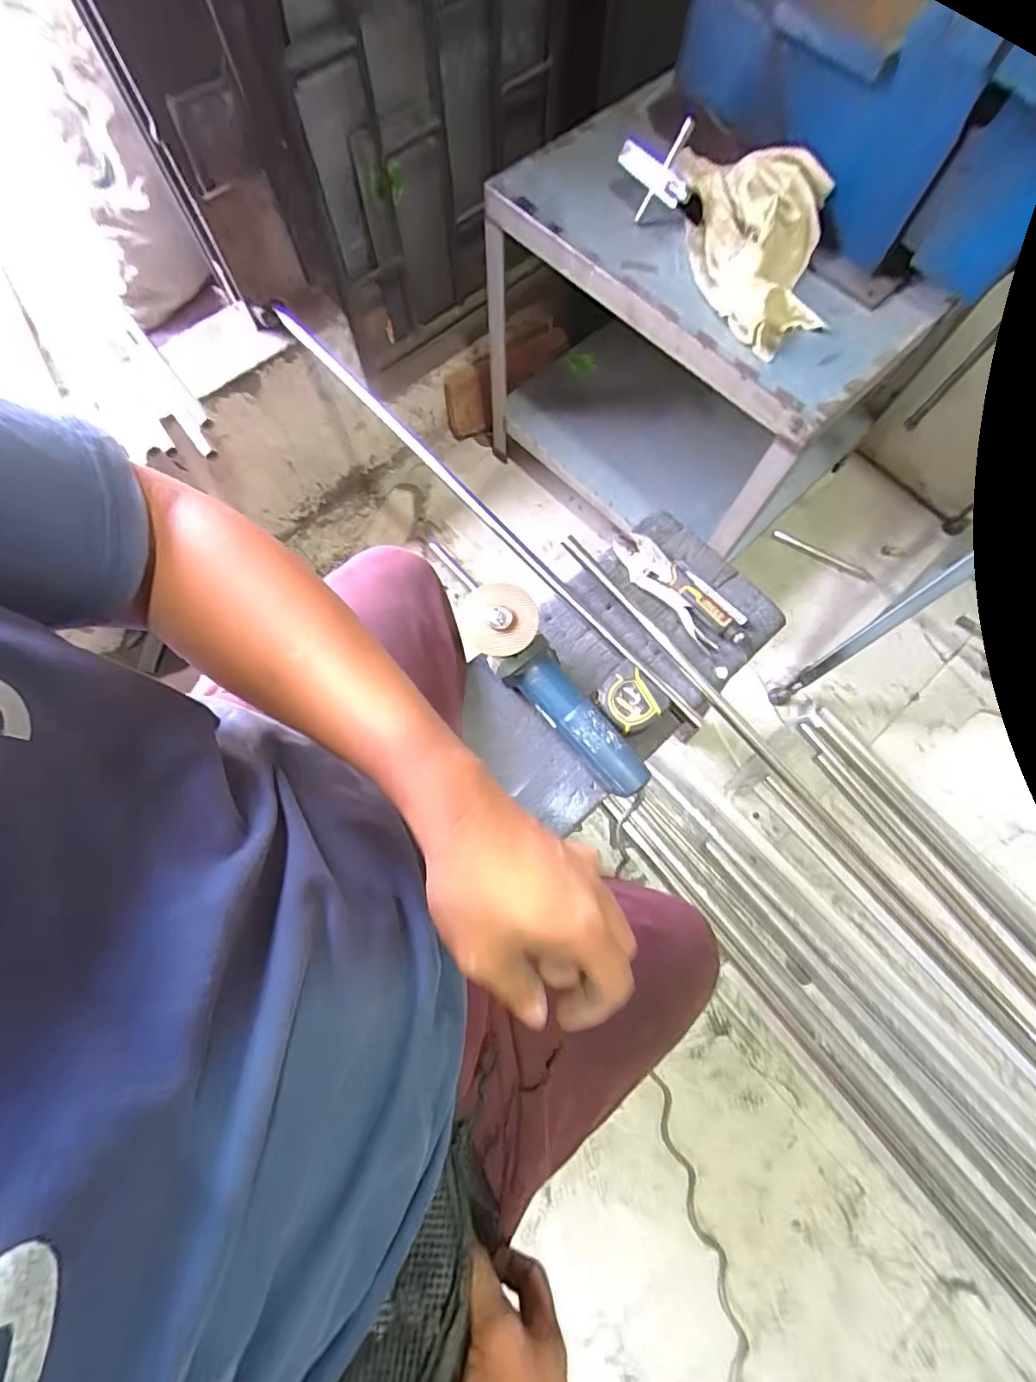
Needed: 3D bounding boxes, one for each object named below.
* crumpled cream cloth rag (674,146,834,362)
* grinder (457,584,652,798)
[{"bbox_3d":[0.303,-0.579,0.644,0.145,0.104,0.286,-7,73,-2],"label":"crumpled cream cloth rag"},{"bbox_3d":[0.039,0.006,0.625,0.090,0.091,0.299,-36,77,-10],"label":"grinder"}]

